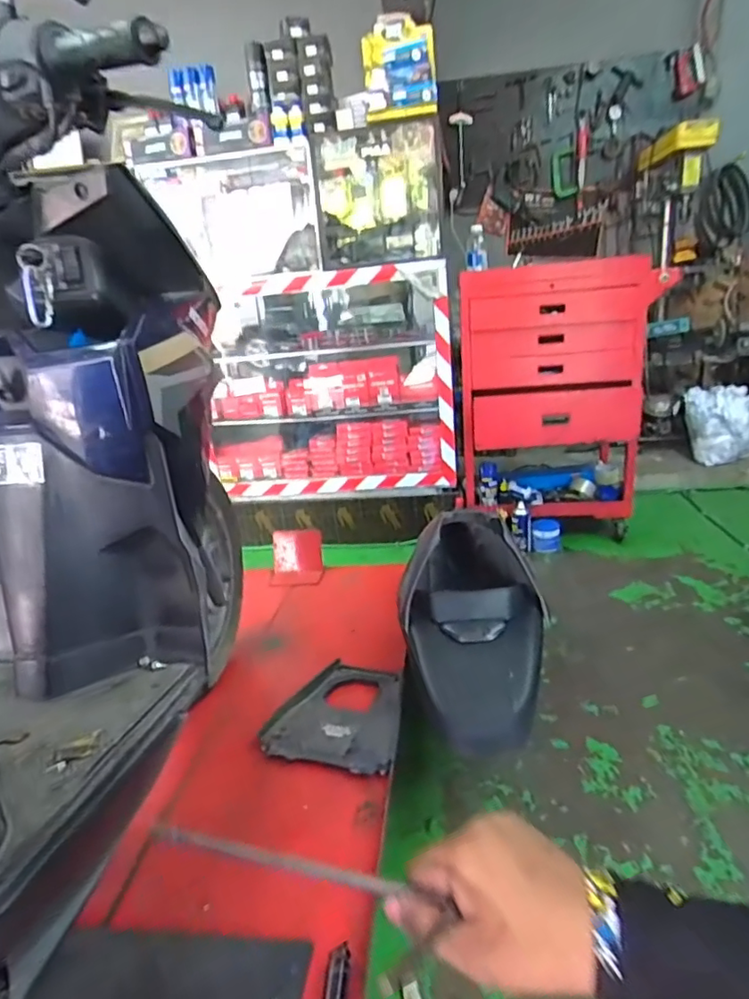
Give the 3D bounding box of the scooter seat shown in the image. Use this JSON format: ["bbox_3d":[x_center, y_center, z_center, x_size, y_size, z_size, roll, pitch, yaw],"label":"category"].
[{"bbox_3d":[0.189,0.195,1.137,0.286,0.233,0.569,0,19,13],"label":"scooter seat"}]

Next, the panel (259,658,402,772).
[{"bbox_3d":[-0.069,0.404,1.092,0.239,0.036,0.280,0,19,13],"label":"panel"}]

